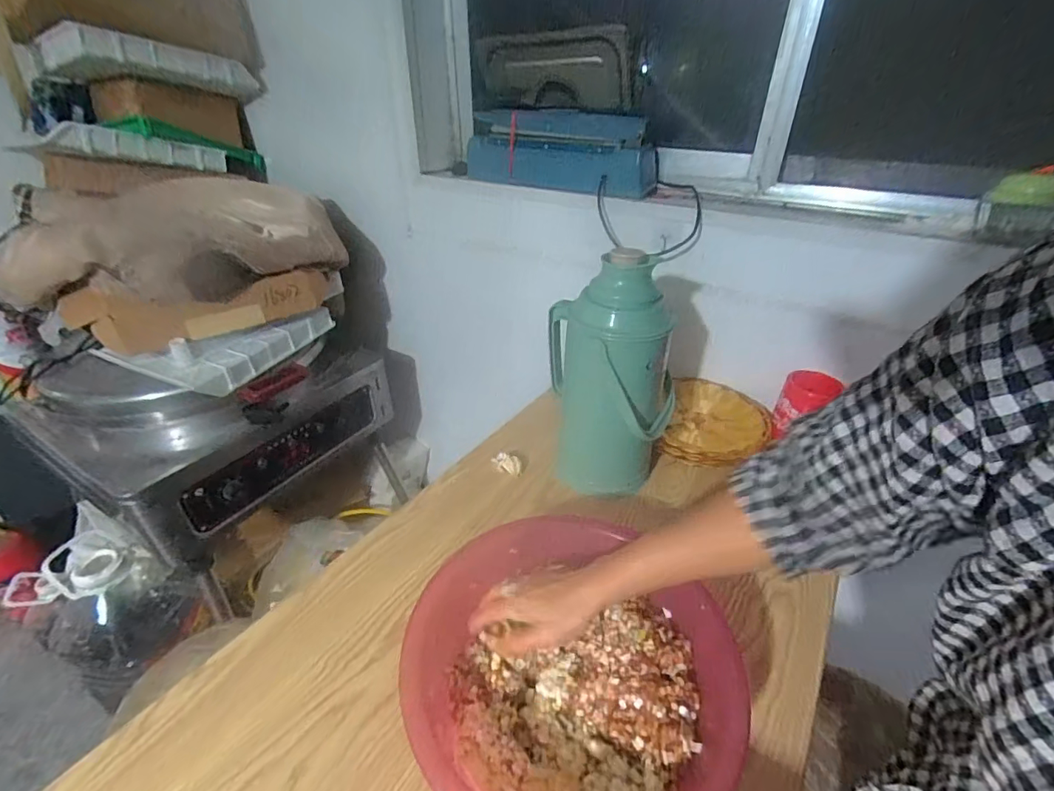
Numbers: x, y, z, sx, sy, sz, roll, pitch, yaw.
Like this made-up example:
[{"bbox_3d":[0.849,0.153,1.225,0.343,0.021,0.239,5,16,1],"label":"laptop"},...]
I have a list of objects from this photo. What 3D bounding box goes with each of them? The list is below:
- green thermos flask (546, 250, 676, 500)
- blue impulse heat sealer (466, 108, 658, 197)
[{"bbox_3d":[0.131,-0.026,0.735,0.168,0.361,0.162,-3,32,-4],"label":"green thermos flask"},{"bbox_3d":[0.055,-0.534,1.035,0.450,0.141,0.101,24,39,33],"label":"blue impulse heat sealer"}]

